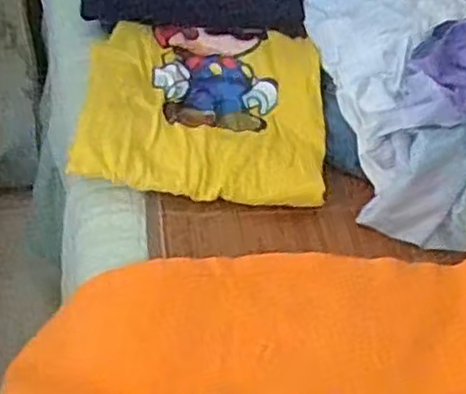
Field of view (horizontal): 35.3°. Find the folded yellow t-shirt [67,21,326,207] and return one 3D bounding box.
[{"bbox_3d":[-0.024,-0.079,0.641,0.204,0.028,0.181,5,53,-2],"label":"folded yellow t-shirt"}]

